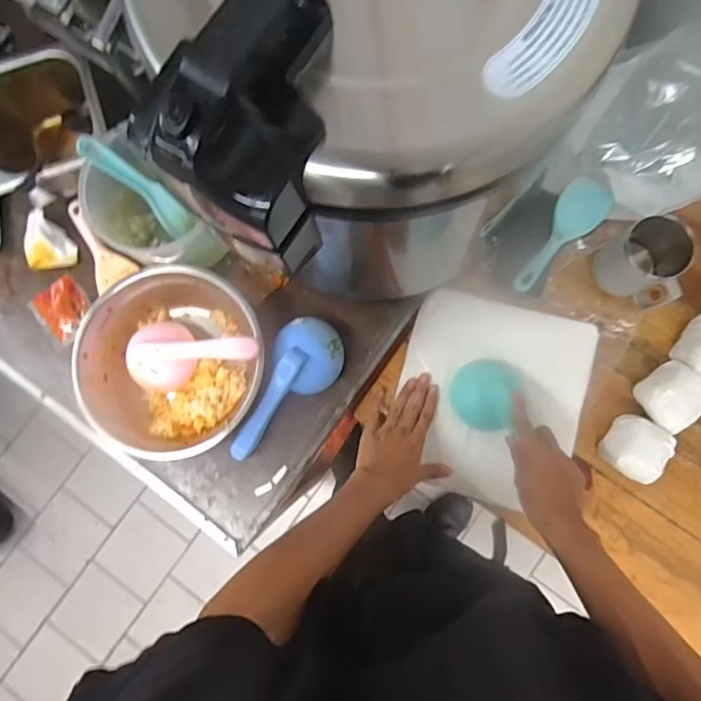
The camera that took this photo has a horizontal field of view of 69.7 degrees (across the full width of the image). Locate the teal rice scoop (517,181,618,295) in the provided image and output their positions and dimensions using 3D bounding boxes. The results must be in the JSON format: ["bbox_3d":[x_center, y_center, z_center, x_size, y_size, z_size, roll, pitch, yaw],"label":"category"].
[{"bbox_3d":[0.290,-0.161,0.704,0.067,0.021,0.182,41,86,6],"label":"teal rice scoop"}]

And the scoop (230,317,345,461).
[{"bbox_3d":[-0.075,0.056,0.638,0.080,0.068,0.199,26,84,5],"label":"scoop"}]

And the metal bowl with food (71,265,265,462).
[{"bbox_3d":[-0.224,0.017,0.645,0.231,0.074,0.221,0,83,2],"label":"metal bowl with food"}]

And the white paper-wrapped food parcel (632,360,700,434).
[{"bbox_3d":[0.430,0.061,0.672,0.071,0.046,0.078,-29,83,-2],"label":"white paper-wrapped food parcel"}]

